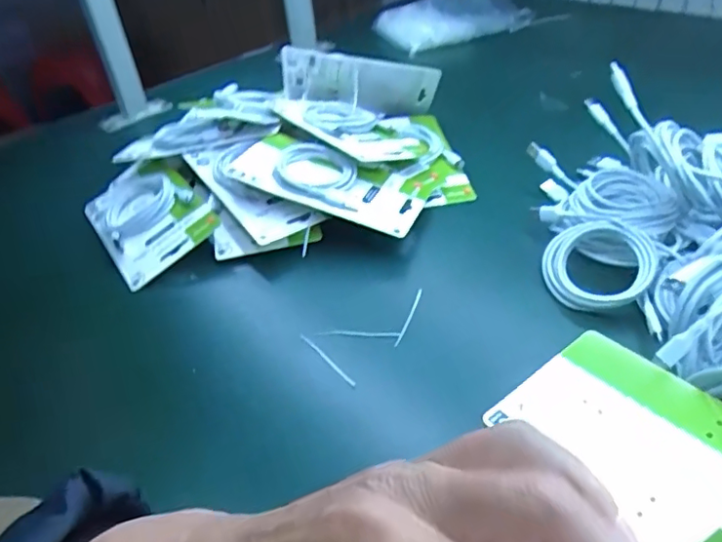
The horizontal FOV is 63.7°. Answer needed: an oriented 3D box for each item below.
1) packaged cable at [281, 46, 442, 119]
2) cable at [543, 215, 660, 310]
[{"bbox_3d":[-0.001,-0.219,0.681,0.179,0.095,0.014,6,68,-9],"label":"packaged cable"},{"bbox_3d":[0.185,-0.007,0.455,0.080,0.018,0.081,11,66,34],"label":"cable"}]

